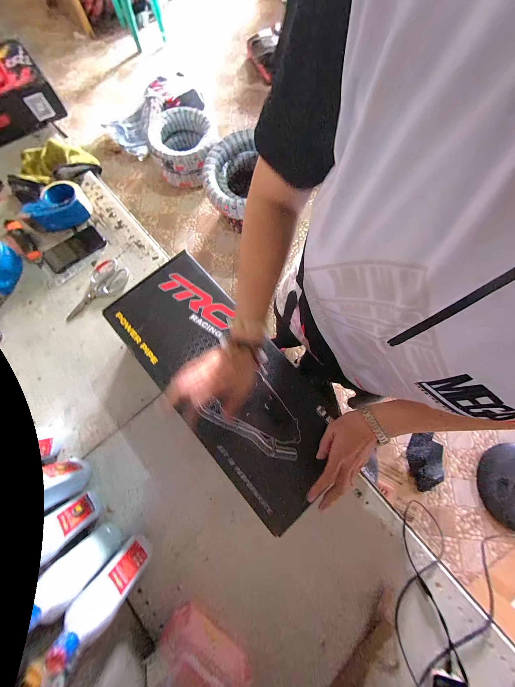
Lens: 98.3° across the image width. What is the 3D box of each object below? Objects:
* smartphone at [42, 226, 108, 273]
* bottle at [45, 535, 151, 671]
[{"bbox_3d":[-0.521,-0.270,0.629,0.160,0.017,0.086,-37,79,-8],"label":"smartphone"},{"bbox_3d":[-0.246,0.410,0.381,0.064,0.203,0.044,42,80,9],"label":"bottle"}]

